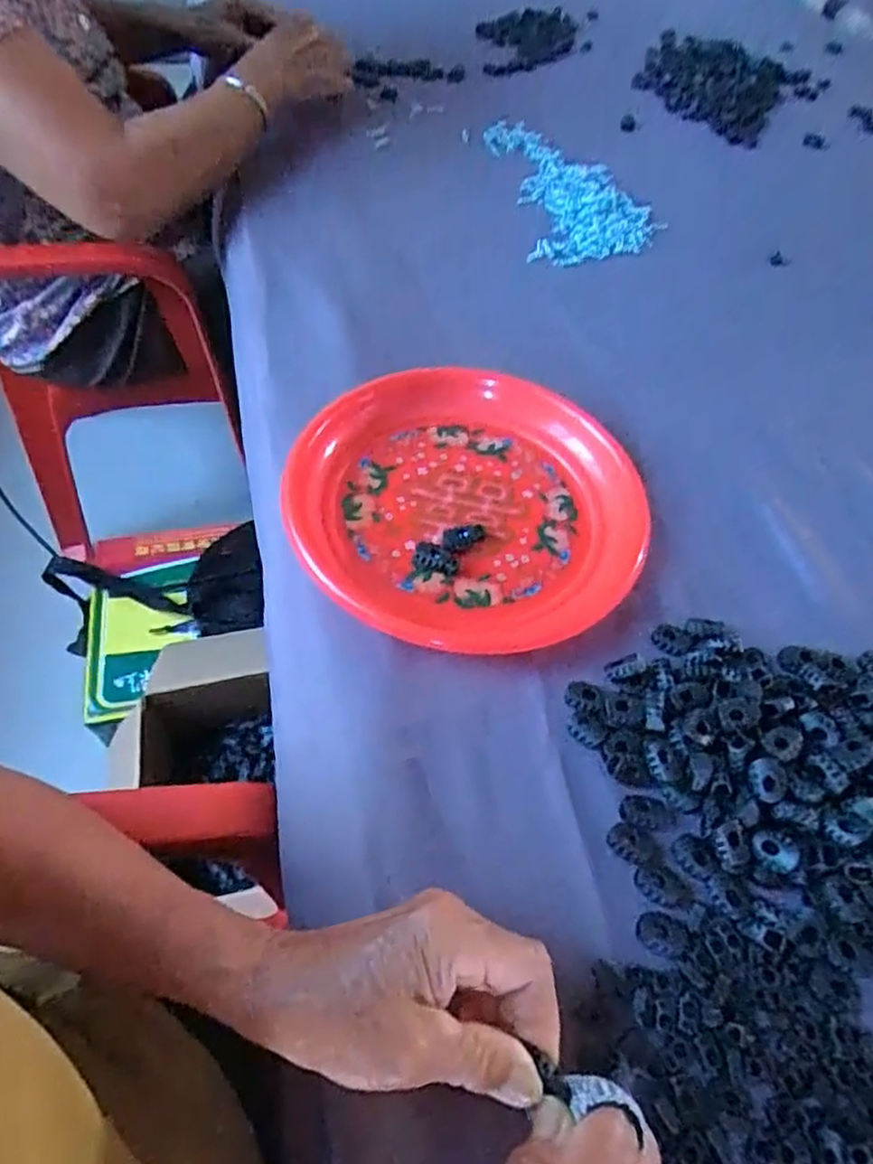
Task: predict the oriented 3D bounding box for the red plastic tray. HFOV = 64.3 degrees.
[{"bbox_3d":[0.017,-0.054,0.440,0.227,0.037,0.204,30,61,15],"label":"red plastic tray"}]

